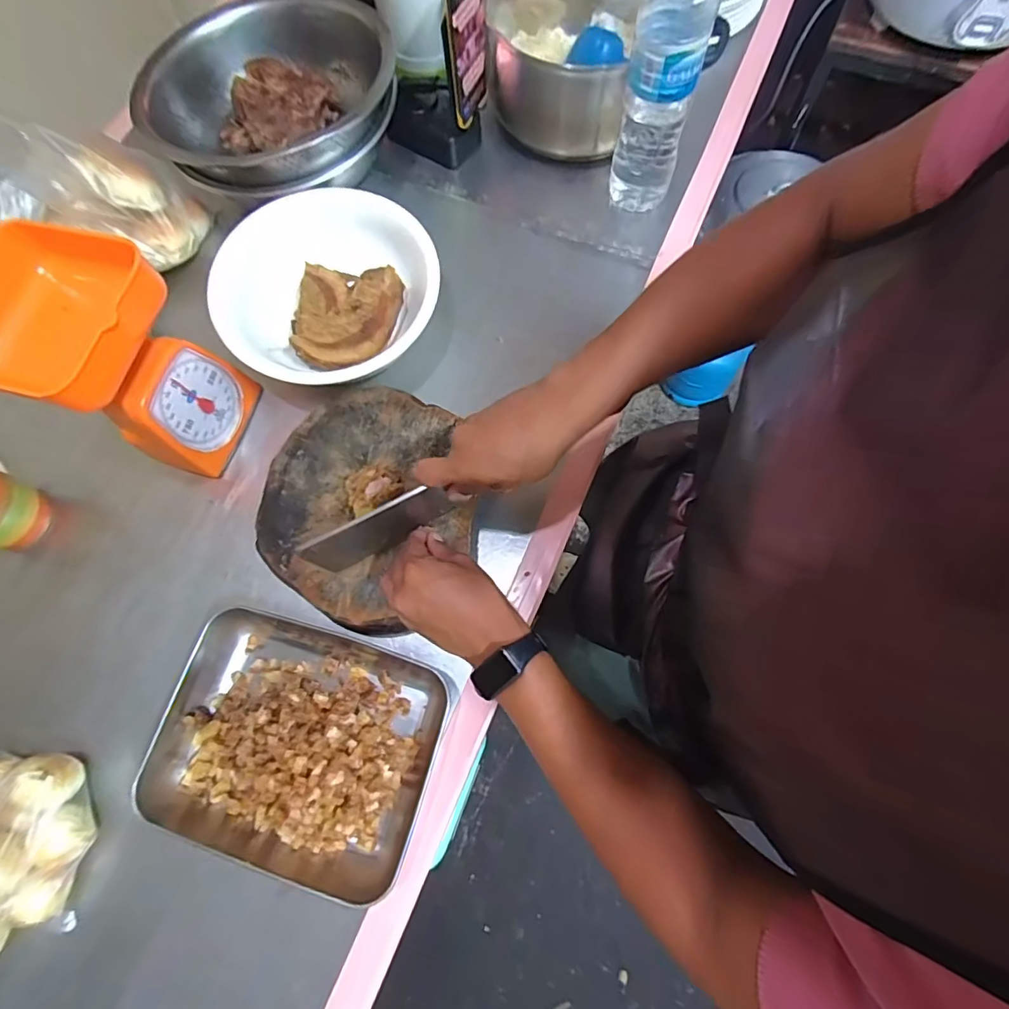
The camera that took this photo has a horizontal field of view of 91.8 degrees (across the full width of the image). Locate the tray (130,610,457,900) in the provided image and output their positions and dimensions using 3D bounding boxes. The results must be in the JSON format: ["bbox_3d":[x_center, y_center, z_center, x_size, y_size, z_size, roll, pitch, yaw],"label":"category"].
[{"bbox_3d":[-0.200,0.223,0.467,0.258,0.043,0.197,15,75,6],"label":"tray"}]

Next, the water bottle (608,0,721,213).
[{"bbox_3d":[0.172,-0.468,0.527,0.074,0.267,0.091,11,75,5],"label":"water bottle"}]

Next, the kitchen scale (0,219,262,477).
[{"bbox_3d":[-0.383,-0.140,0.494,0.153,0.213,0.135,16,75,6],"label":"kitchen scale"}]

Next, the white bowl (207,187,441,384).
[{"bbox_3d":[-0.203,-0.243,0.565,0.202,0.067,0.240,28,77,9],"label":"white bowl"}]

